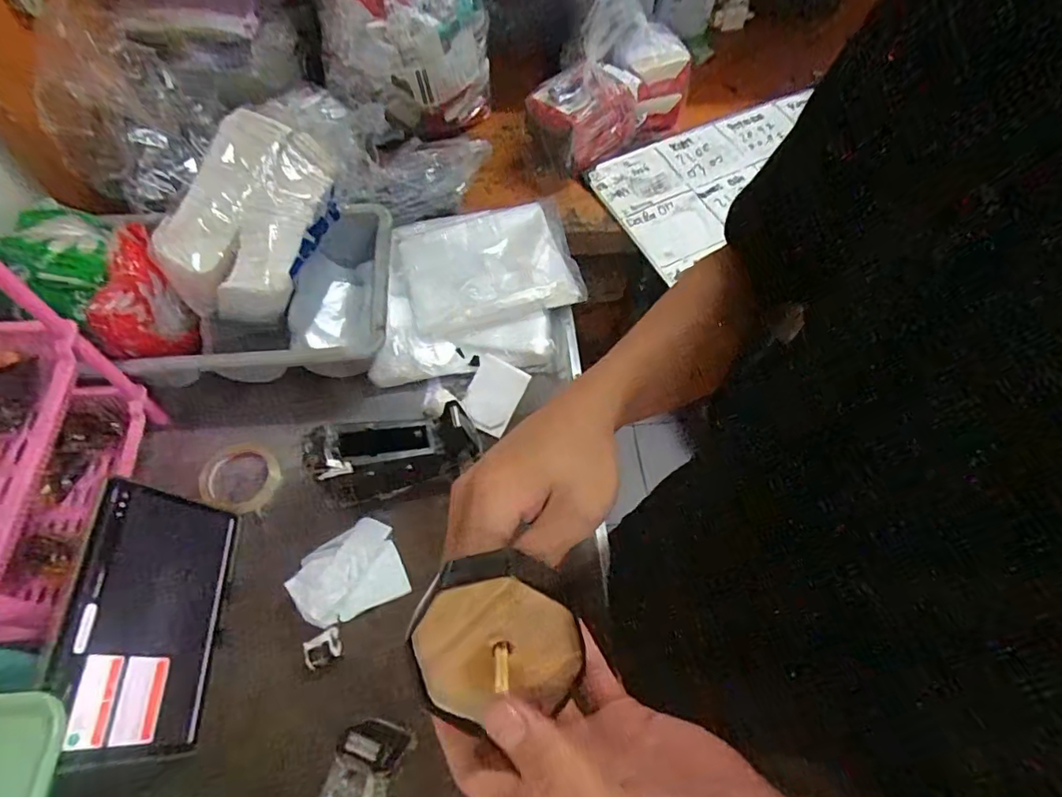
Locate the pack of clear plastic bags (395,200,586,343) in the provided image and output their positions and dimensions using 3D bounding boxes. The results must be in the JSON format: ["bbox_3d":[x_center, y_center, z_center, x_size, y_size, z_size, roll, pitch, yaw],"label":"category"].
[{"bbox_3d":[-0.066,-0.220,0.859,0.280,0.037,0.236,-19,62,-11],"label":"pack of clear plastic bags"}]

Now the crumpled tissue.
[{"bbox_3d":[-0.217,0.203,0.633,0.125,0.044,0.095,-24,63,-14],"label":"crumpled tissue"}]

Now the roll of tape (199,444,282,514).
[{"bbox_3d":[-0.387,0.106,0.723,0.090,0.027,0.092,0,60,0],"label":"roll of tape"}]

